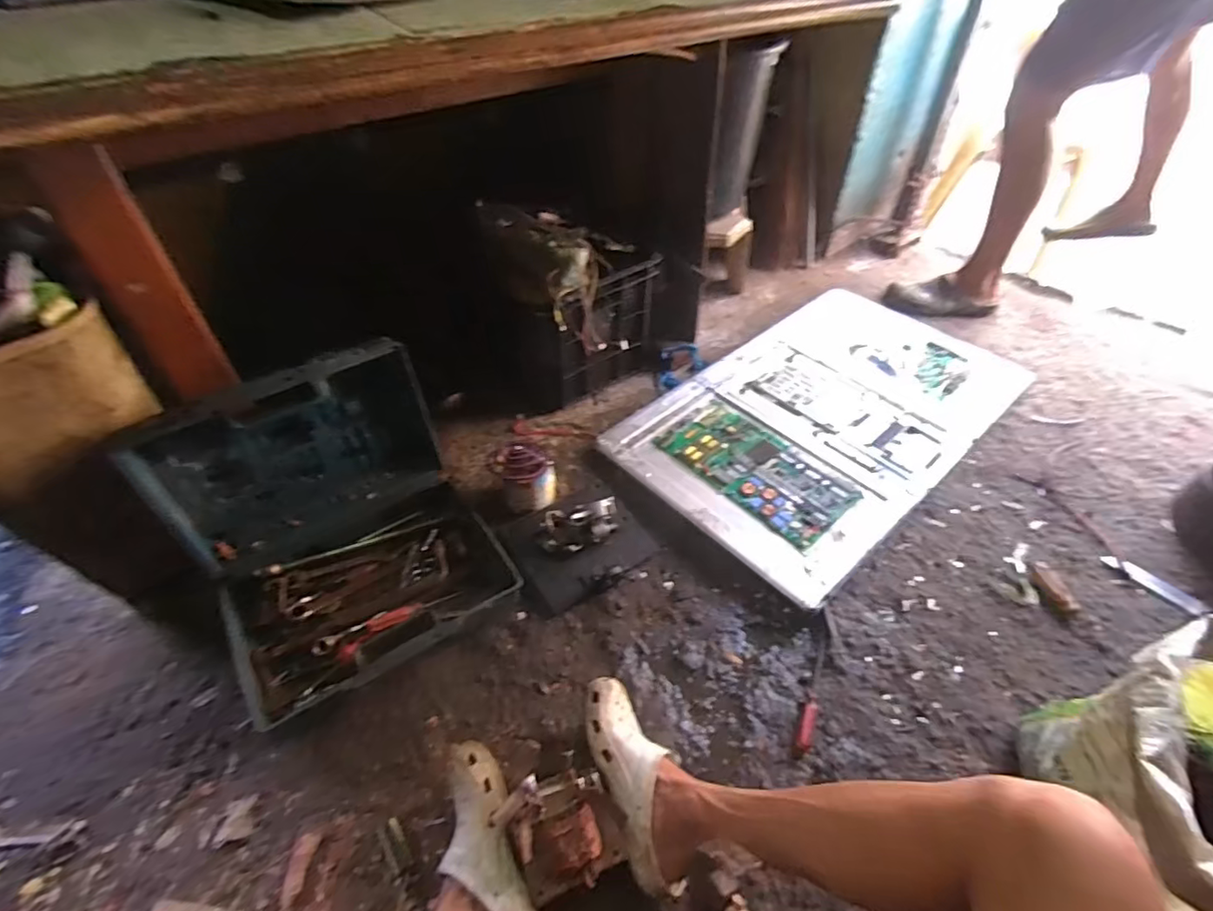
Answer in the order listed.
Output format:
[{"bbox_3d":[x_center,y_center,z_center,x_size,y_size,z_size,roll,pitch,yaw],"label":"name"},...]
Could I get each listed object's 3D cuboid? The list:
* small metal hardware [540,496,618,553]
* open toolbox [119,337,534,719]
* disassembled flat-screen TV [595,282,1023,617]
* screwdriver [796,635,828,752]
[{"bbox_3d":[-0.049,0.135,1.060,0.144,0.072,0.086,-10,48,-8],"label":"small metal hardware"},{"bbox_3d":[-0.426,0.112,0.895,0.416,0.355,0.398,-25,52,-20],"label":"open toolbox"},{"bbox_3d":[0.517,-0.121,1.311,0.973,0.033,0.572,-34,56,-26],"label":"disassembled flat-screen TV"},{"bbox_3d":[0.325,0.365,0.885,0.022,0.017,0.192,17,50,16],"label":"screwdriver"}]

